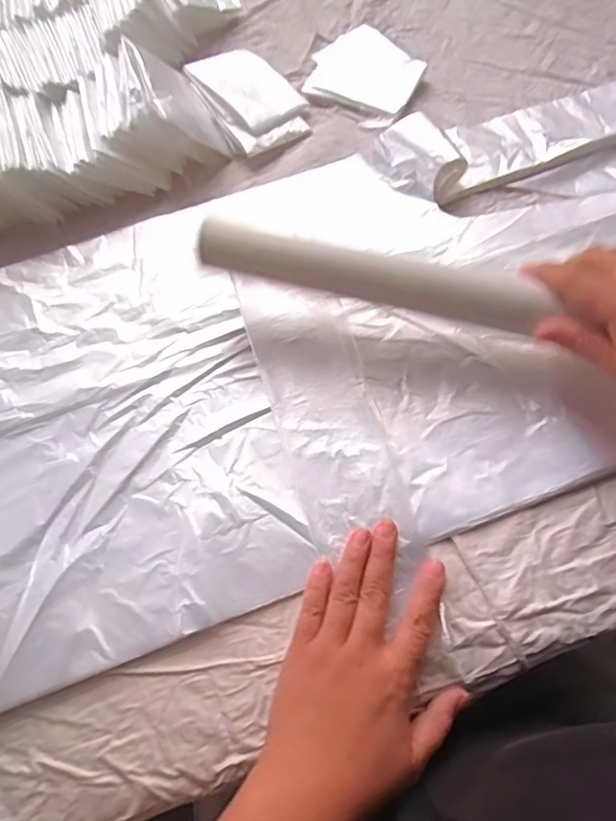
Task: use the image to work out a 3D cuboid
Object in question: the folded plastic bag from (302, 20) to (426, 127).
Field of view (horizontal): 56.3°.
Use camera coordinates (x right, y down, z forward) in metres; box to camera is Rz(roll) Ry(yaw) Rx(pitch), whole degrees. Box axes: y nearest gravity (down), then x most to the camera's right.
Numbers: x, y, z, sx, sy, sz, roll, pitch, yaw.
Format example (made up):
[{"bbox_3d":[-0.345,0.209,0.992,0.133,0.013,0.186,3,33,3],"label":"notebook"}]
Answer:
[{"bbox_3d":[0.052,-0.301,0.515,0.102,0.011,0.094,37,74,17],"label":"folded plastic bag"}]

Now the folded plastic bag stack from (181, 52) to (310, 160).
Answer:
[{"bbox_3d":[-0.050,-0.272,0.502,0.075,0.024,0.107,-36,70,-11],"label":"folded plastic bag stack"}]

